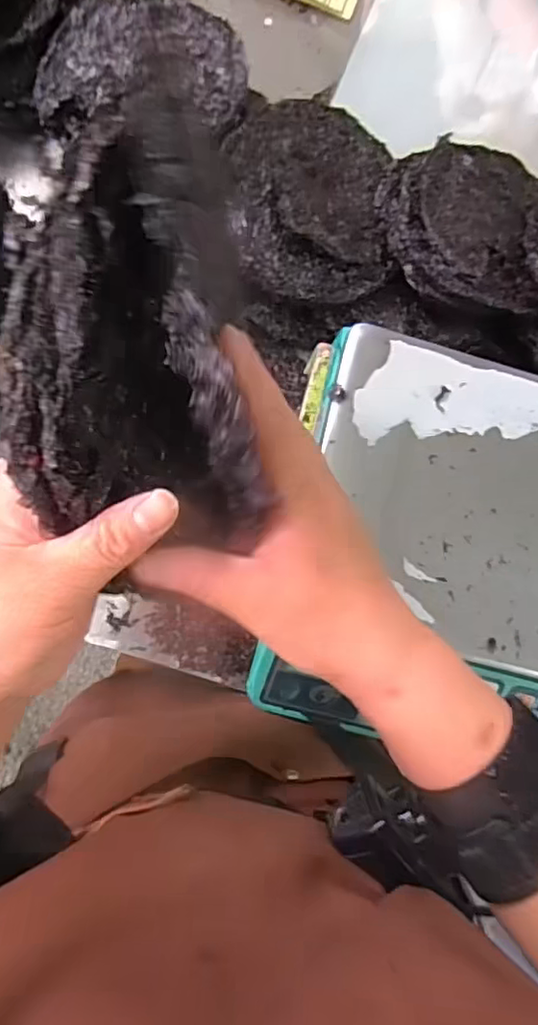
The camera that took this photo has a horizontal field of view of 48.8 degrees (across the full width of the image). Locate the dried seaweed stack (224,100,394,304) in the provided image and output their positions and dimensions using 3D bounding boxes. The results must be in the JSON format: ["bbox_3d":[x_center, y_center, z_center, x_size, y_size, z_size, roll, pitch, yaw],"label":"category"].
[{"bbox_3d":[0.043,-0.320,0.598,0.177,0.047,0.226,4,83,-6],"label":"dried seaweed stack"}]

